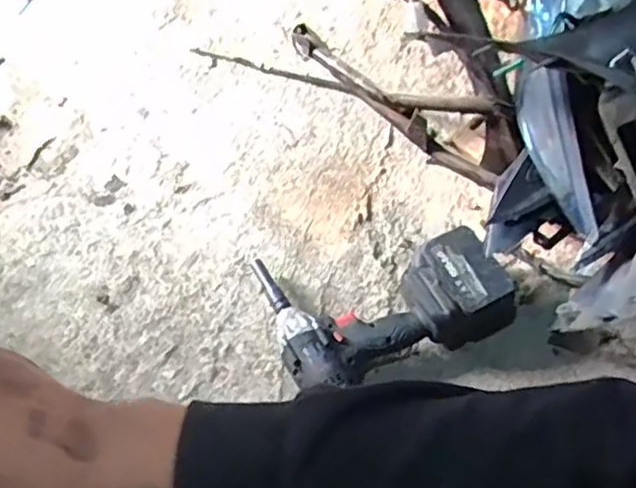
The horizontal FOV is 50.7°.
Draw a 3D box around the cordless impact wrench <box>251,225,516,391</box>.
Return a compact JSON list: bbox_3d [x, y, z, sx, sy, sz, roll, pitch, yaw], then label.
[{"bbox_3d":[0.077,0.075,0.782,0.285,0.091,0.184,-7,62,-3],"label":"cordless impact wrench"}]

